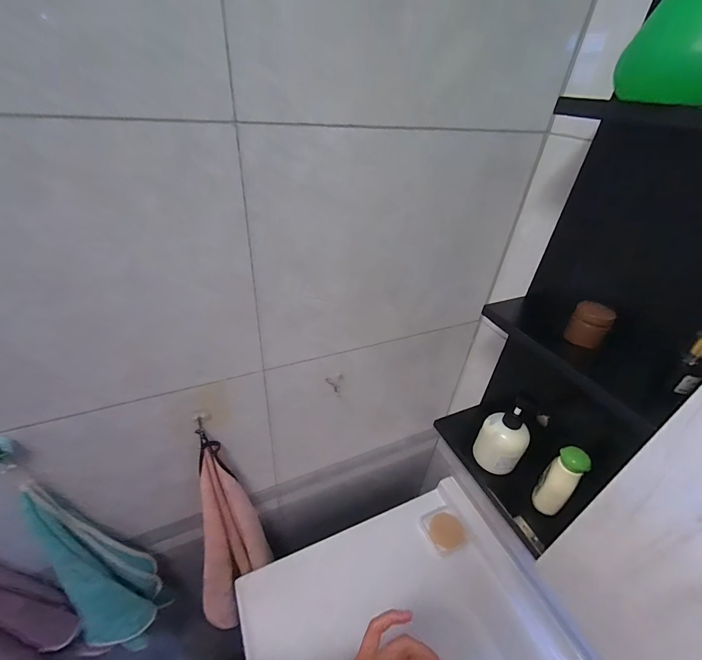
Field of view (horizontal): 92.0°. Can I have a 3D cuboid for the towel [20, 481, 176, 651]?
[{"bbox_3d":[-0.387,0.401,0.536,0.113,0.410,0.085,-11,39,-21],"label":"towel"}]

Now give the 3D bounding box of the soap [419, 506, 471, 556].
[{"bbox_3d":[0.203,0.425,0.725,0.088,0.021,0.086,-14,40,-24],"label":"soap"}]

